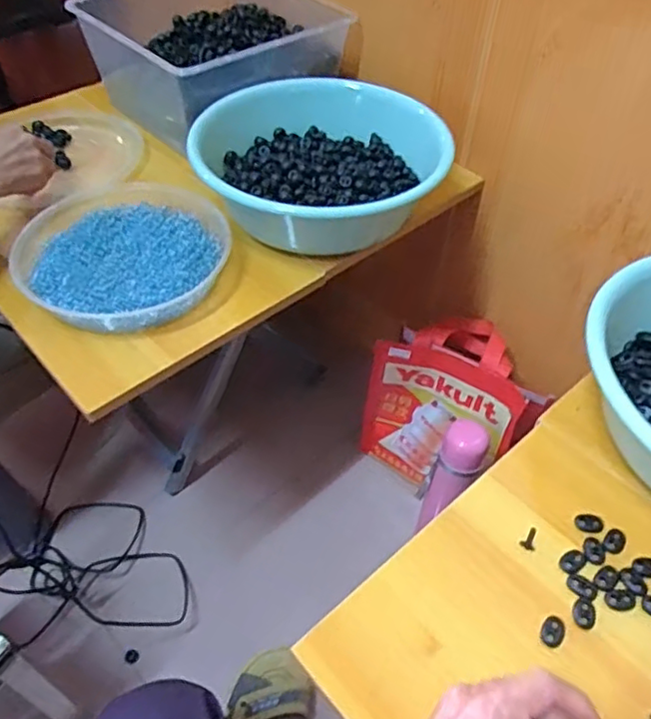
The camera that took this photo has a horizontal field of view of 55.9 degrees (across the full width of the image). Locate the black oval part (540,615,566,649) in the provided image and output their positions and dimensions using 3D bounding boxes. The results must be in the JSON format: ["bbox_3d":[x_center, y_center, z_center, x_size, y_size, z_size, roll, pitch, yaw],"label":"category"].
[{"bbox_3d":[0.166,0.197,0.444,0.016,0.004,0.023,32,55,24],"label":"black oval part"}]

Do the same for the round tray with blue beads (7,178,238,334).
[{"bbox_3d":[-0.229,-0.124,0.692,0.230,0.045,0.224,1,48,-1],"label":"round tray with blue beads"}]

